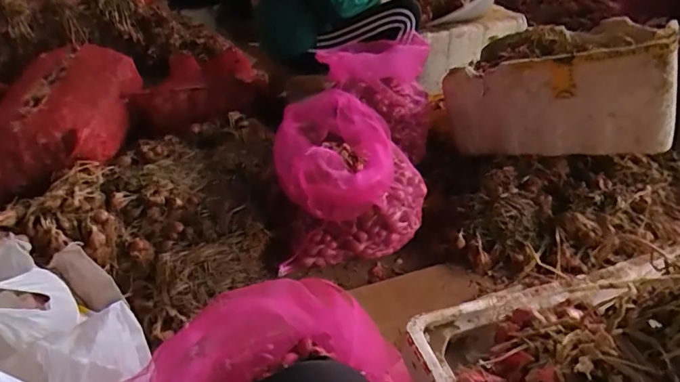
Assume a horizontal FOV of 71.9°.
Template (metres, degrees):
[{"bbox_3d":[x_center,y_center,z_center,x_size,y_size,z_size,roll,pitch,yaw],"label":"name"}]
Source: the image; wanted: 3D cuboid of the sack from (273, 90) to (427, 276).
[{"bbox_3d":[0.023,-0.032,1.211,0.362,0.306,0.314,-3,37,-2],"label":"sack"}]

